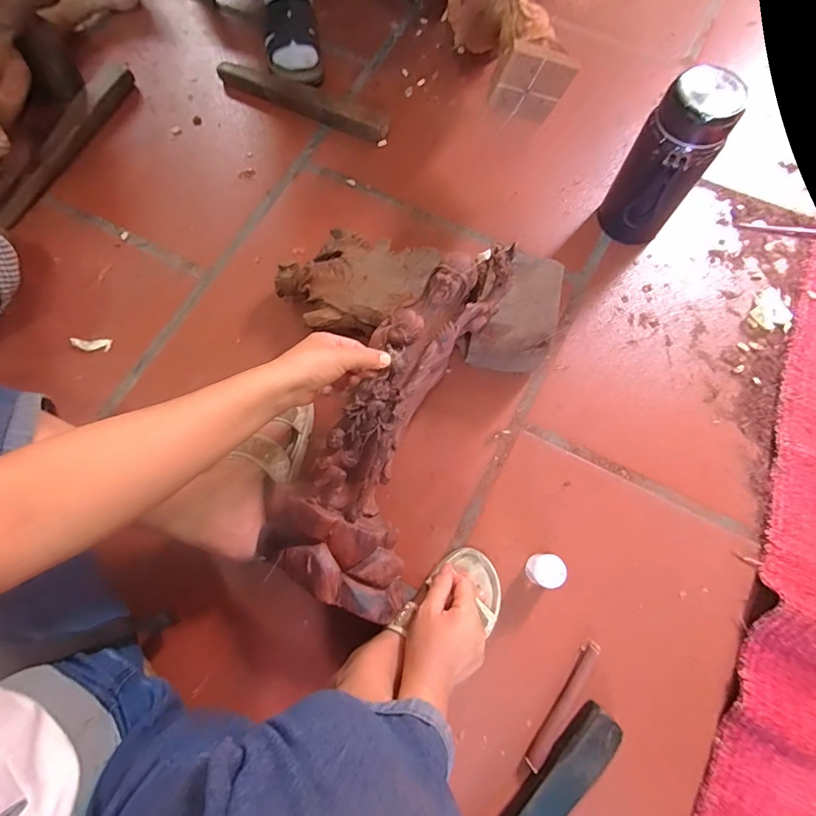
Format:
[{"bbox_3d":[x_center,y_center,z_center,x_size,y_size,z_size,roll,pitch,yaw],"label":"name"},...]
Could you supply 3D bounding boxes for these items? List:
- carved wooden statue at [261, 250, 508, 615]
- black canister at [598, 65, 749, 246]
[{"bbox_3d":[-0.002,0.005,0.504,0.165,0.085,0.420,26,83,8],"label":"carved wooden statue"},{"bbox_3d":[0.344,-0.325,0.592,0.092,0.213,0.108,33,78,10],"label":"black canister"}]

